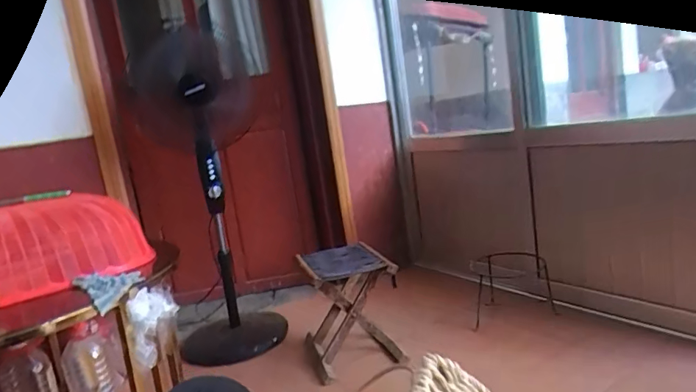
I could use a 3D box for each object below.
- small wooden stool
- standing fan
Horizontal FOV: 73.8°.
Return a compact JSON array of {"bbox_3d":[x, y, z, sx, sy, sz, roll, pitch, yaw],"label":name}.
[{"bbox_3d":[0.001,0.347,1.488,0.280,0.323,0.324,-10,8,-8],"label":"small wooden stool"},{"bbox_3d":[-0.492,0.002,1.653,0.372,1.091,0.516,-12,8,-23],"label":"standing fan"}]

